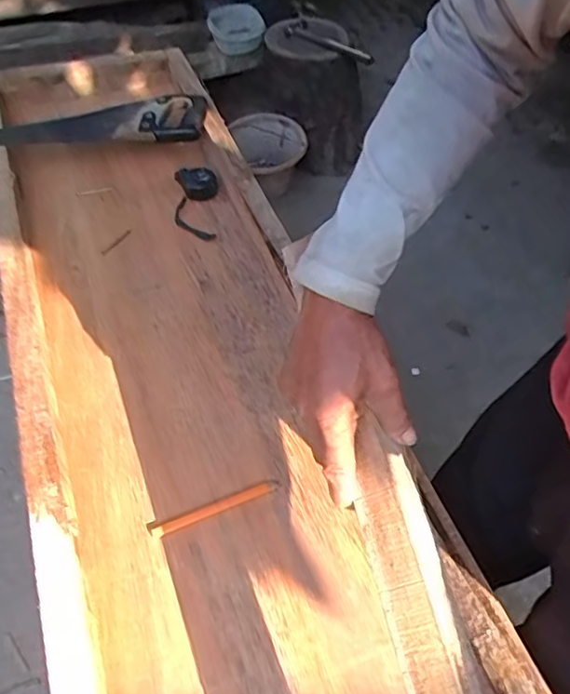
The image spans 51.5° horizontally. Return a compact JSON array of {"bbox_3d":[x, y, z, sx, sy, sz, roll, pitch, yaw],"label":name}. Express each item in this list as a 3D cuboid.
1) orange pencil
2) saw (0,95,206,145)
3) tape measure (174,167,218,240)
[{"bbox_3d":[-0.078,0.185,0.678,0.151,0.006,0.014,-19,53,-16],"label":"orange pencil"},{"bbox_3d":[-0.396,-0.386,1.050,0.517,0.043,0.111,-11,51,-9],"label":"saw"},{"bbox_3d":[-0.152,-0.249,1.010,0.072,0.031,0.157,-4,50,-4],"label":"tape measure"}]

